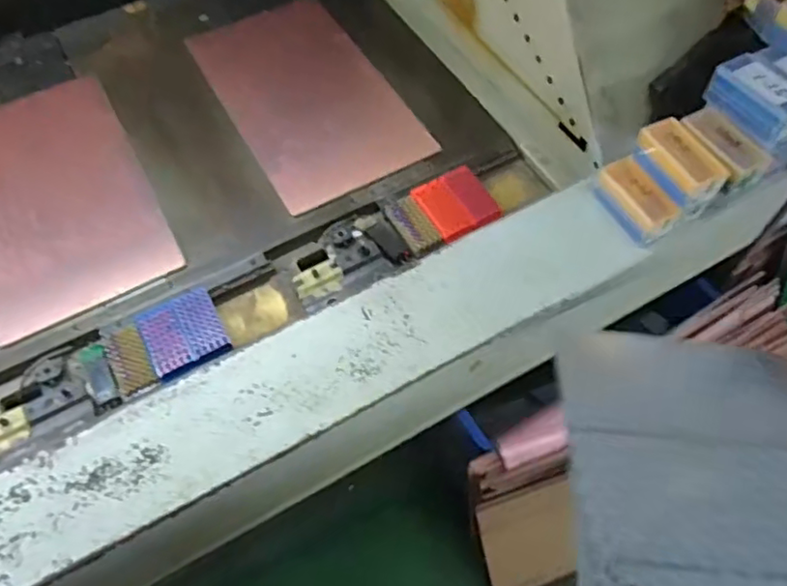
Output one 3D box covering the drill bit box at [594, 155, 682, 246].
[{"bbox_3d":[0.356,-0.143,0.915,0.065,0.047,0.141,-19,61,-10],"label":"drill bit box"}]

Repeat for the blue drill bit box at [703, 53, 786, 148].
[{"bbox_3d":[0.508,-0.271,0.859,0.078,0.056,0.135,-23,62,-12],"label":"blue drill bit box"}]

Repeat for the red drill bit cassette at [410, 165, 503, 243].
[{"bbox_3d":[0.102,-0.146,1.007,0.111,0.021,0.119,-28,63,-15],"label":"red drill bit cassette"}]

